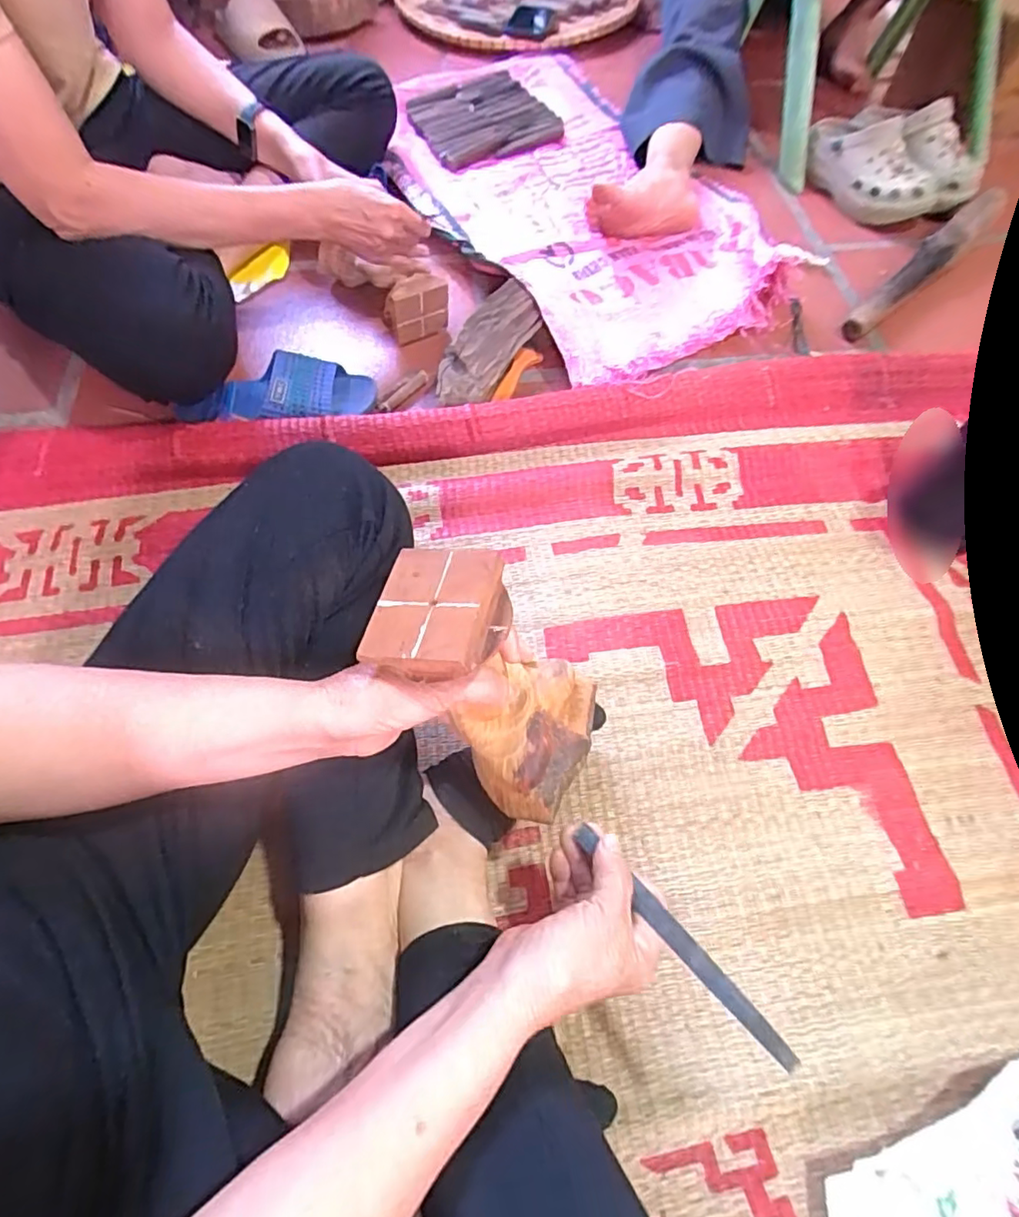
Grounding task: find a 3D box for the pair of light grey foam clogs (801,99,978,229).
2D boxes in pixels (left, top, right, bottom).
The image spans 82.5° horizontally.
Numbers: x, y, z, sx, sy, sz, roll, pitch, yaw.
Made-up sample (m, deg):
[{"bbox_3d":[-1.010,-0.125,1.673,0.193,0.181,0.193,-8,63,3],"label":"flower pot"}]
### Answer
[{"bbox_3d":[0.559,-0.652,0.857,0.245,0.099,0.132,25,65,13],"label":"pair of light grey foam clogs"}]

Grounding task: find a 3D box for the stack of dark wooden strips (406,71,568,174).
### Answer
[{"bbox_3d":[-0.044,-0.831,0.986,0.216,0.029,0.226,-29,66,-15],"label":"stack of dark wooden strips"}]

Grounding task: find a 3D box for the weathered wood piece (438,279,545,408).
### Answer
[{"bbox_3d":[-0.024,-0.306,0.691,0.066,0.055,0.182,23,64,12],"label":"weathered wood piece"}]

